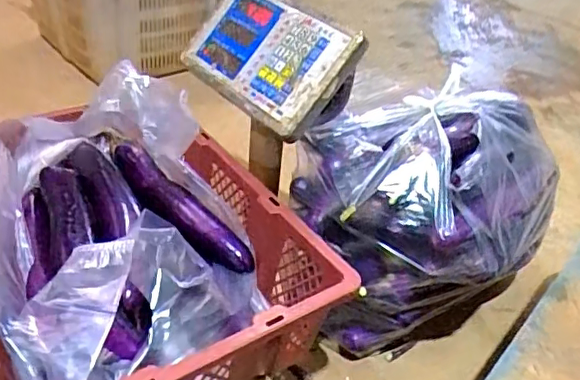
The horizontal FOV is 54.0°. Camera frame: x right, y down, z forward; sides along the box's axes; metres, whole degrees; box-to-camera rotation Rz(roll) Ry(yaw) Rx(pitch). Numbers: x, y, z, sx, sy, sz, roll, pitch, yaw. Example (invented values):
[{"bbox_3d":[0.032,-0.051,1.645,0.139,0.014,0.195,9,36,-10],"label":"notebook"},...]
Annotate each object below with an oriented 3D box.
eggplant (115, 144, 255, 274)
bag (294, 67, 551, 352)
[{"bbox_3d":[-0.135,0.033,0.714,0.221,0.055,0.057,31,43,29],"label":"eggplant"},{"bbox_3d":[0.198,0.045,0.784,0.340,0.317,0.239,-16,42,-27],"label":"bag"}]

